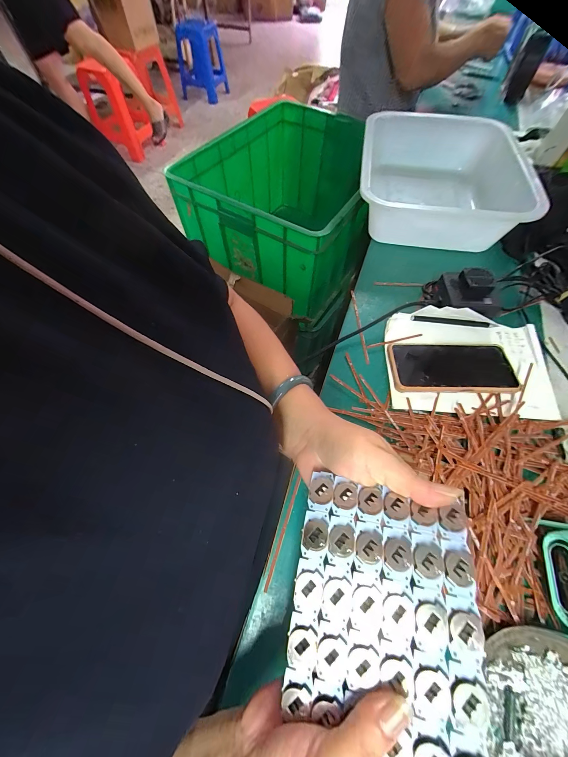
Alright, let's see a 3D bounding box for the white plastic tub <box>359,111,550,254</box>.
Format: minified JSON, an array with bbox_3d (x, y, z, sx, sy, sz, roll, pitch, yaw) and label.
[{"bbox_3d":[0.294,-0.397,0.546,0.261,0.111,0.377,8,62,7],"label":"white plastic tub"}]

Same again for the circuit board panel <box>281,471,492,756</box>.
[{"bbox_3d":[0.060,0.142,0.169,0.107,0.012,0.135,6,65,14],"label":"circuit board panel"}]

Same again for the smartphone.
[{"bbox_3d":[0.230,-0.017,0.372,0.157,0.016,0.075,1,62,3],"label":"smartphone"}]

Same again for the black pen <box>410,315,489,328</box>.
[{"bbox_3d":[0.254,-0.087,0.414,0.114,0.010,0.006,5,62,6],"label":"black pen"}]

